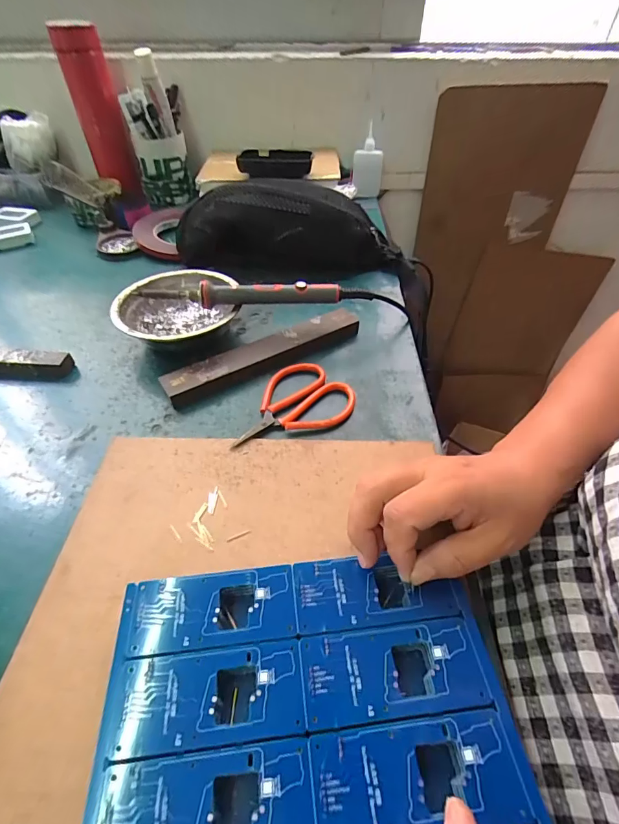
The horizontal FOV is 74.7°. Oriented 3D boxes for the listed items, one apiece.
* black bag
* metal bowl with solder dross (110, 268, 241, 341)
[{"bbox_3d":[-0.029,-0.235,0.523,0.289,0.096,0.084,9,47,8],"label":"black bag"},{"bbox_3d":[-0.138,-0.103,0.433,0.122,0.042,0.125,-4,47,-3],"label":"metal bowl with solder dross"}]

